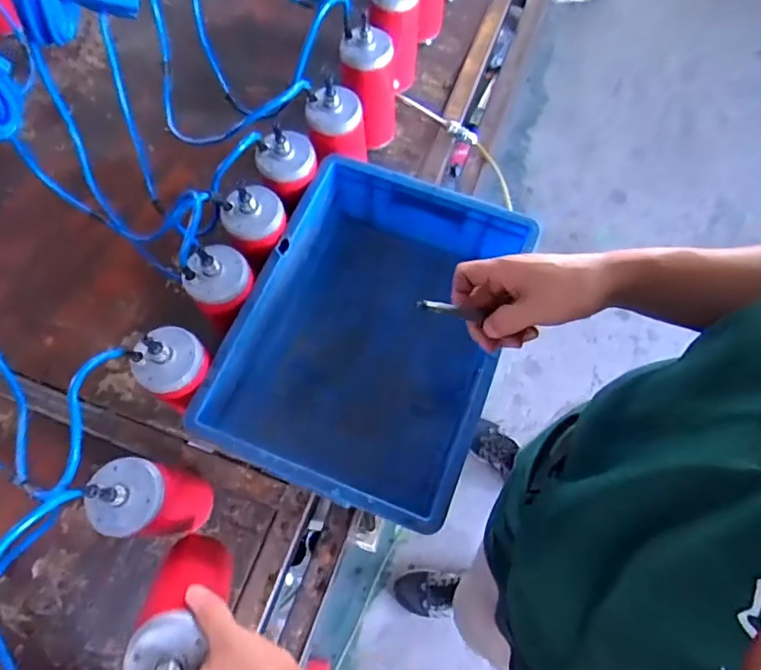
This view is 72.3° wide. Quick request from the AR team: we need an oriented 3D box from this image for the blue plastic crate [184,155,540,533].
[{"bbox_3d":[-0.008,-0.003,0.655,0.296,0.125,0.399,20,70,8],"label":"blue plastic crate"}]

